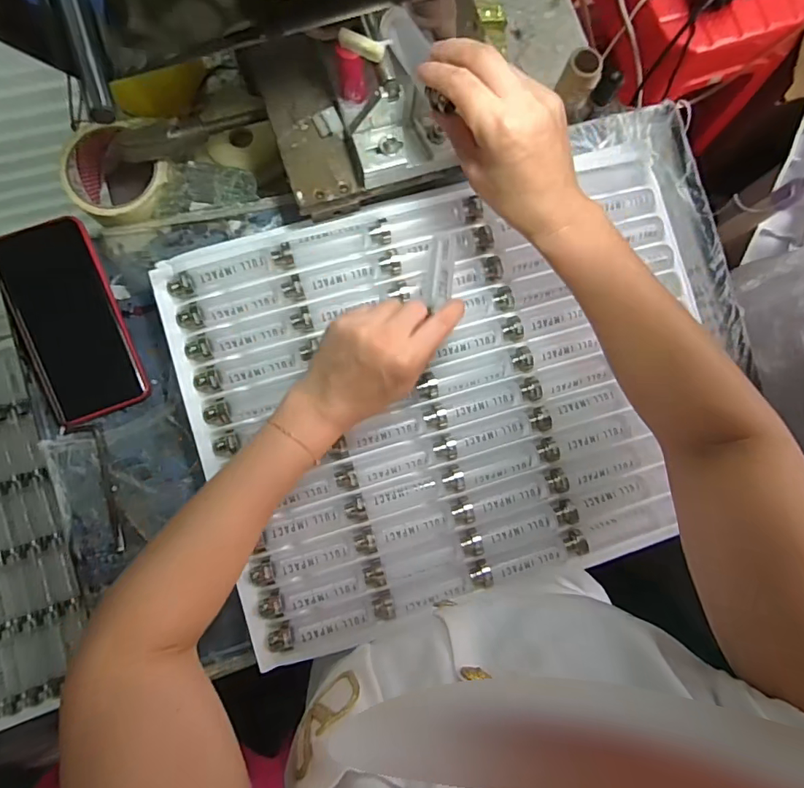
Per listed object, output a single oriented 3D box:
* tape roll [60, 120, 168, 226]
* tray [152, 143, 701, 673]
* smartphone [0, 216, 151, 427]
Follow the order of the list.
[{"bbox_3d":[-0.265,-0.202,0.448,0.092,0.049,0.096,0,85,-5],"label":"tape roll"},{"bbox_3d":[0.053,-0.003,0.397,0.436,0.024,0.334,-15,86,-6],"label":"tray"},{"bbox_3d":[-0.277,-0.060,0.389,0.079,0.006,0.160,-22,96,-4],"label":"smartphone"}]

